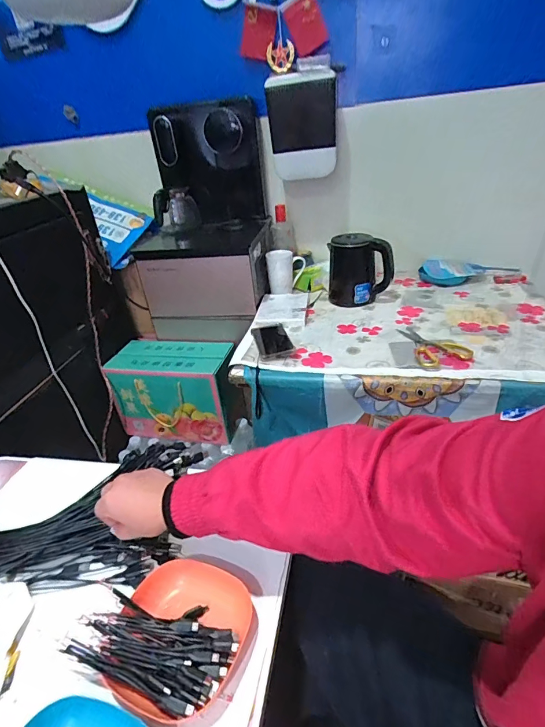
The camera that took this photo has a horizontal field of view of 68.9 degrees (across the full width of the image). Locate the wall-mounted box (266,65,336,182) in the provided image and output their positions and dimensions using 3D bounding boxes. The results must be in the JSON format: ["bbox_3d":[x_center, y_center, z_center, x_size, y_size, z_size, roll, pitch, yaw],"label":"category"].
[{"bbox_3d":[0.079,-0.624,1.049,0.174,0.235,0.077,3,33,15],"label":"wall-mounted box"}]

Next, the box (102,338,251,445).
[{"bbox_3d":[-0.261,0.078,1.141,0.333,0.237,0.161,2,33,13],"label":"box"}]

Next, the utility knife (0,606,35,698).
[{"bbox_3d":[-0.283,0.315,0.438,0.012,0.004,0.086,-10,32,-6],"label":"utility knife"}]

